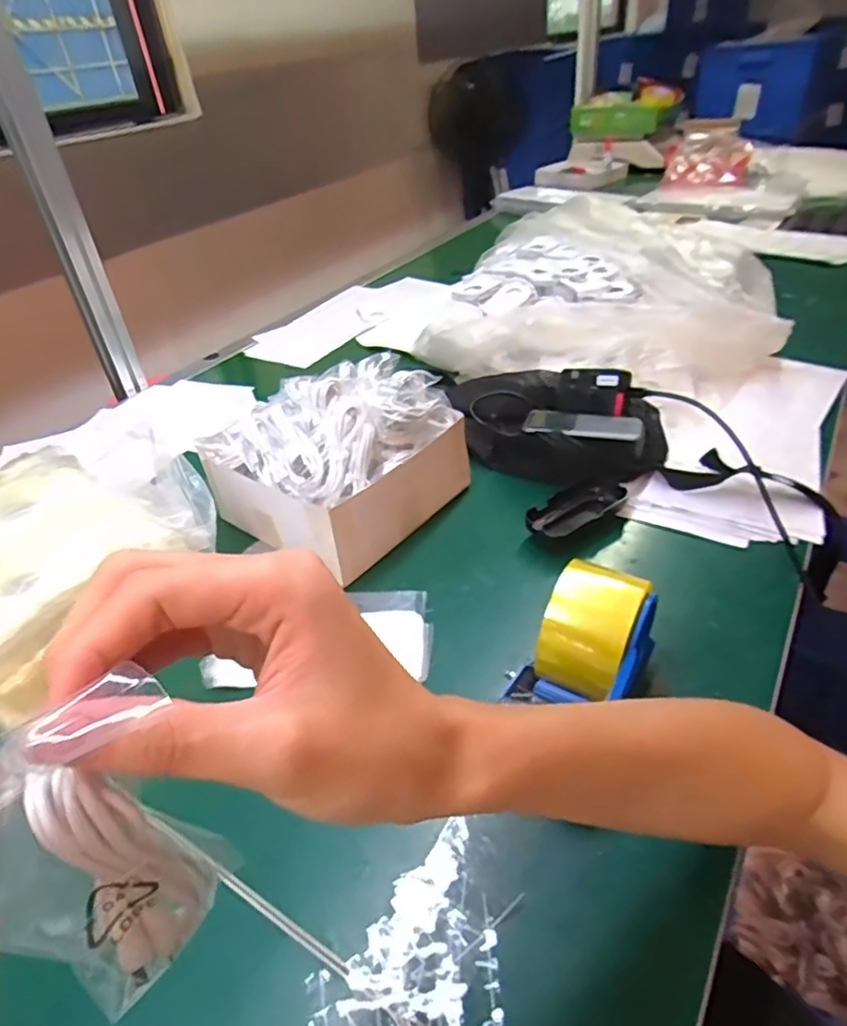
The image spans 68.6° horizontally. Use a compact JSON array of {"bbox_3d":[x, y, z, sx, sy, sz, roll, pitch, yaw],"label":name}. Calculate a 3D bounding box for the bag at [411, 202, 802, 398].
[{"bbox_3d":[0.304,-0.378,1.031,0.501,0.097,0.619,10,41,20],"label":"bag"}]

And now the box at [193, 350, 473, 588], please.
[{"bbox_3d":[-0.084,-0.065,0.653,0.188,0.140,0.212,23,46,32],"label":"box"}]

